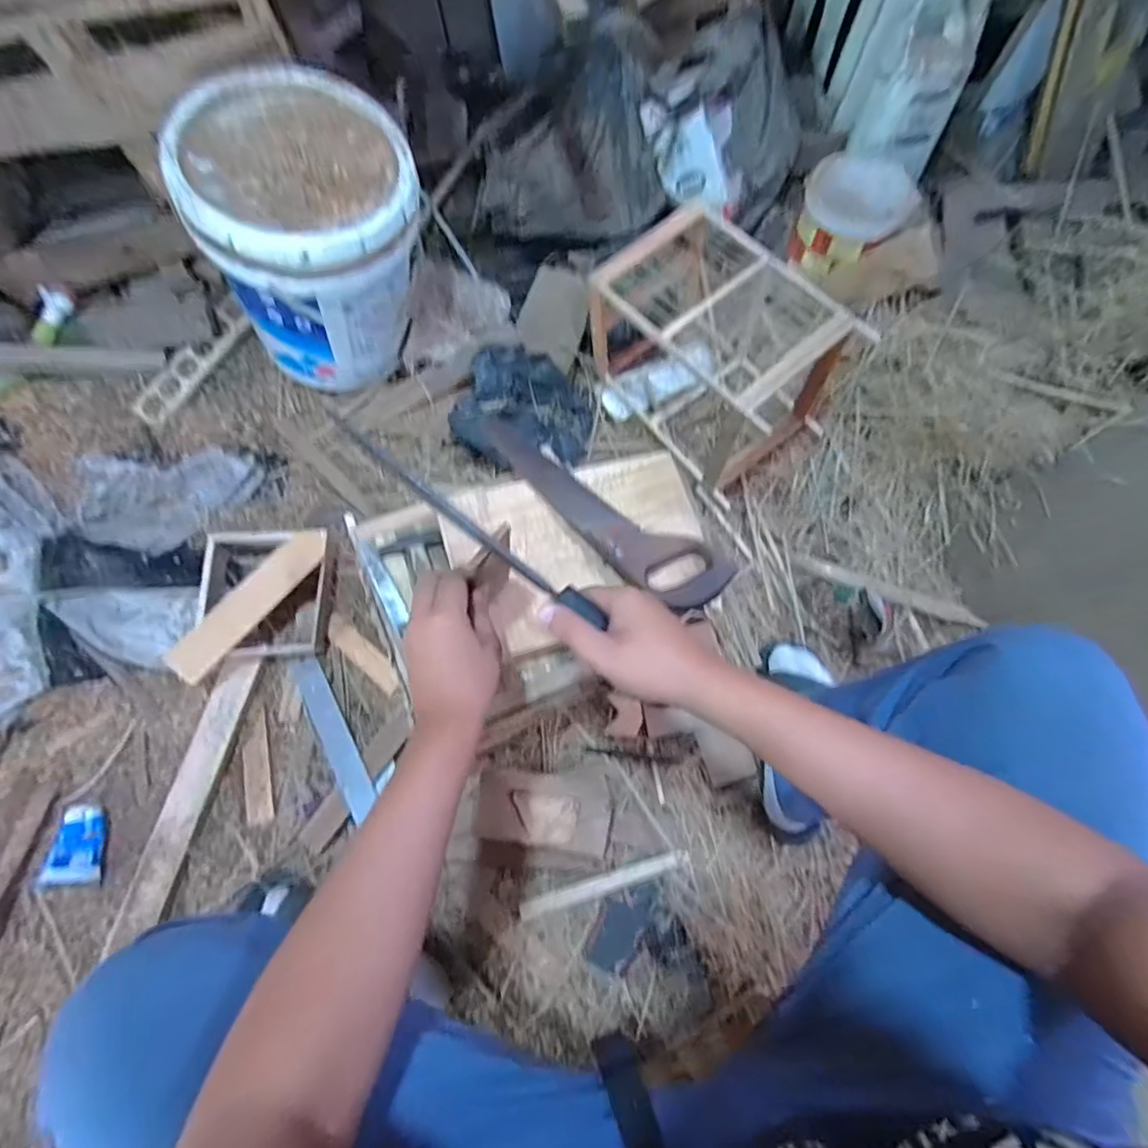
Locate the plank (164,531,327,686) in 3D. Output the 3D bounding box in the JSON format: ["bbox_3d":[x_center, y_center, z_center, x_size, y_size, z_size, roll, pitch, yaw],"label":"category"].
[{"bbox_3d":[-0.454,0.039,0.829,0.053,0.014,0.260,41,75,-8],"label":"plank"}]

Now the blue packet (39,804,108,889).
[{"bbox_3d":[-0.650,0.355,0.766,0.065,0.016,0.097,5,70,1],"label":"blue packet"}]

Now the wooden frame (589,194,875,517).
[{"bbox_3d":[0.206,-0.339,0.906,0.218,0.250,0.358,-39,75,-13],"label":"wooden frame"}]

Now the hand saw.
[{"bbox_3d":[0.026,-0.070,0.665,0.320,0.029,0.087,38,74,12],"label":"hand saw"}]

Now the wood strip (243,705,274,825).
[{"bbox_3d":[-0.455,0.274,0.841,0.034,0.005,0.157,-14,71,-5],"label":"wood strip"}]

